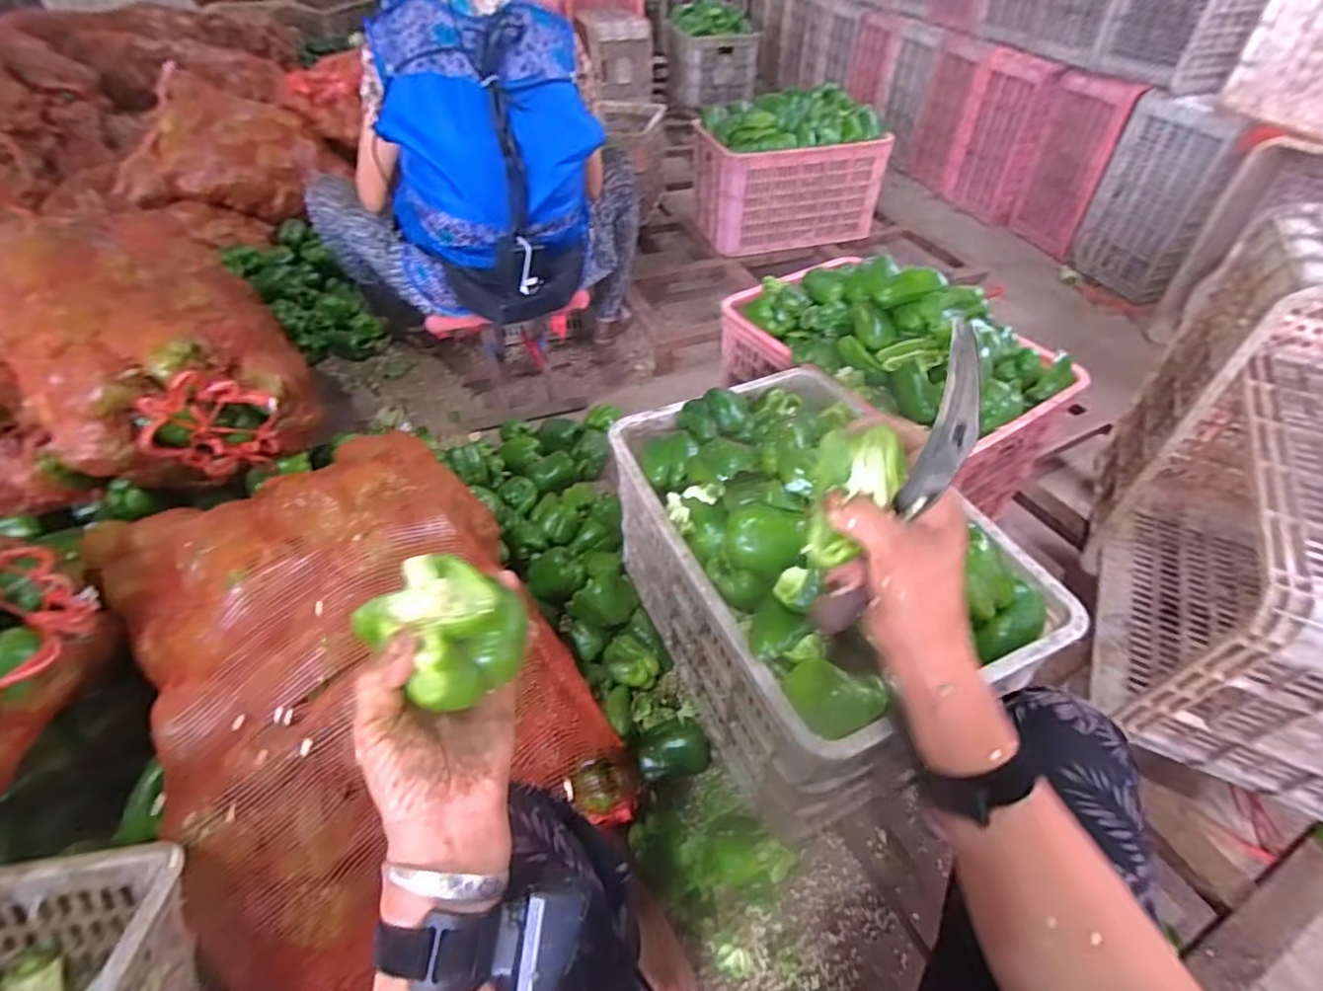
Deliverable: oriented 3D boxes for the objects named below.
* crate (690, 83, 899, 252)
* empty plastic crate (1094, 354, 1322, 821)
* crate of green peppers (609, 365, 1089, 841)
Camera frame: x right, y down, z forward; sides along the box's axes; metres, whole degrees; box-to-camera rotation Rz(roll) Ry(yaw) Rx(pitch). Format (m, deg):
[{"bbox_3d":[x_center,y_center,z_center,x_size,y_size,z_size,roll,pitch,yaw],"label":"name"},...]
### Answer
[{"bbox_3d":[0.331,-0.871,1.600,0.453,0.319,0.249,-8,47,-5],"label":"crate"},{"bbox_3d":[0.769,0.080,0.730,0.267,0.317,0.478,21,52,21],"label":"empty plastic crate"},{"bbox_3d":[0.180,0.079,0.768,0.347,0.326,0.488,-20,49,-15],"label":"crate of green peppers"}]

